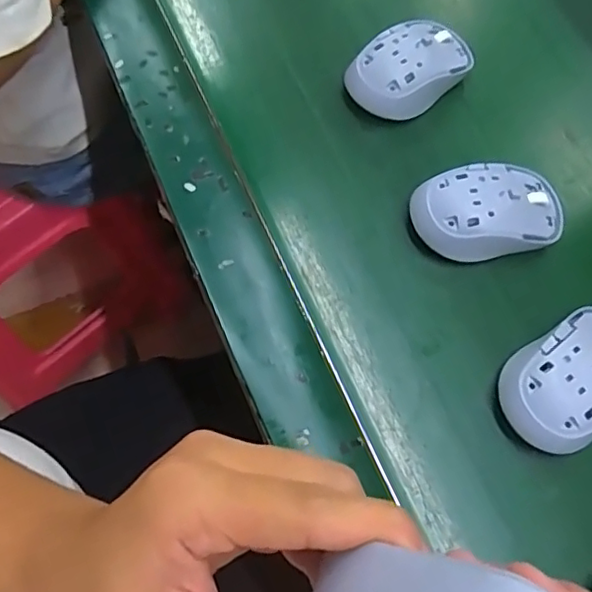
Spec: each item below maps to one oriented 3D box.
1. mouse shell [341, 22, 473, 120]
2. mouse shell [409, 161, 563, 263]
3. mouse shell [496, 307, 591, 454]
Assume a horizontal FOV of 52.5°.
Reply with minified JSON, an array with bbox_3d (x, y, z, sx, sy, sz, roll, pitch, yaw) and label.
[{"bbox_3d":[0.083,-0.169,0.444,0.101,0.037,0.065,-40,77,-17],"label":"mouse shell"},{"bbox_3d":[0.128,-0.057,0.401,0.100,0.036,0.062,-10,70,-9],"label":"mouse shell"},{"bbox_3d":[0.166,0.048,0.358,0.098,0.033,0.060,-36,76,-17],"label":"mouse shell"}]

